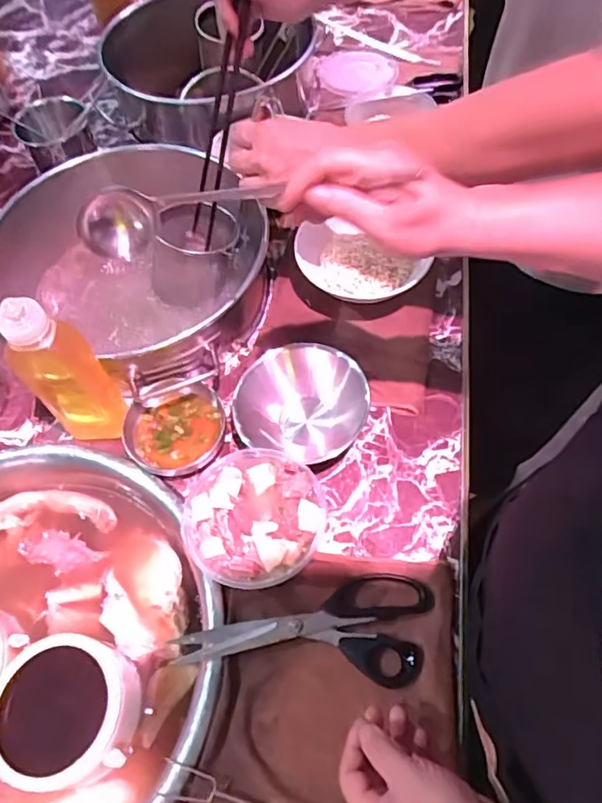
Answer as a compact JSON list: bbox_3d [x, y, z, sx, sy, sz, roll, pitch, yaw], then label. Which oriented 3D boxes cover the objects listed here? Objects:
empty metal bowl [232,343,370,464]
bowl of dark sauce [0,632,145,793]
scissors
[{"bbox_3d":[0.002,-0.002,0.639,0.146,0.059,0.118,9,61,8],"label":"empty metal bowl"},{"bbox_3d":[-0.226,0.293,0.528,0.125,0.049,0.120,-1,60,2],"label":"bowl of dark sauce"},{"bbox_3d":[0.005,0.217,0.535,0.238,0.019,0.095,0,60,4],"label":"scissors"}]

